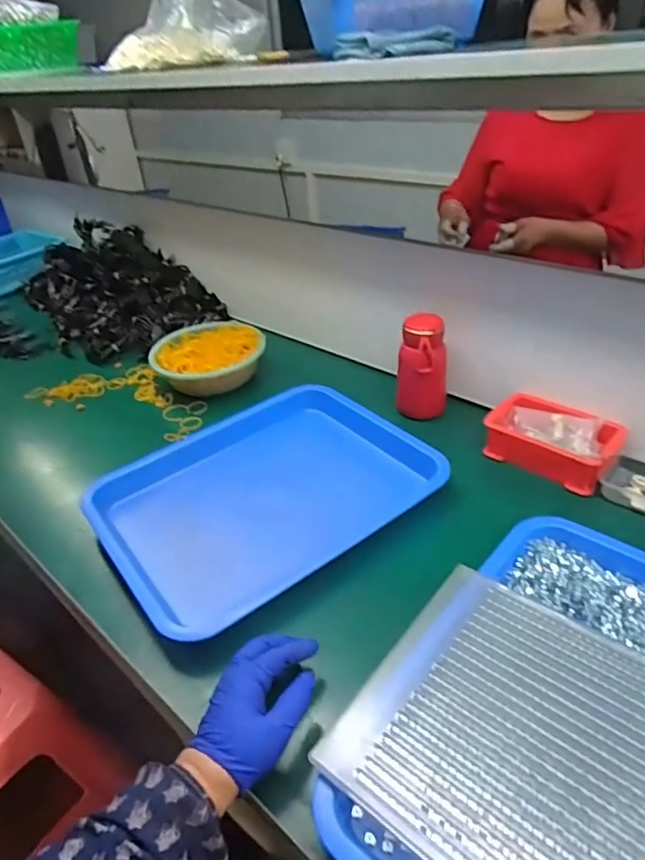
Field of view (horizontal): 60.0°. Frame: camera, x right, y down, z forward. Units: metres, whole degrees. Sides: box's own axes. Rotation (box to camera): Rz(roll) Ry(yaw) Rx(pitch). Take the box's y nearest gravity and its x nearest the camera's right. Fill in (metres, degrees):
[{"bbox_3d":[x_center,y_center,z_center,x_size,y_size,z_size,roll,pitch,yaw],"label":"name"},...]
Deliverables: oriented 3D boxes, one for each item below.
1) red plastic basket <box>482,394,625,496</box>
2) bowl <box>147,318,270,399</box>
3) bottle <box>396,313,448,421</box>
[{"bbox_3d":[0.294,0.012,0.720,0.090,0.052,0.155,-33,43,-33],"label":"red plastic basket"},{"bbox_3d":[-0.197,-0.131,0.963,0.182,0.052,0.189,-3,35,2],"label":"bowl"},{"bbox_3d":[0.142,-0.083,0.794,0.069,0.146,0.061,0,36,8],"label":"bottle"}]

